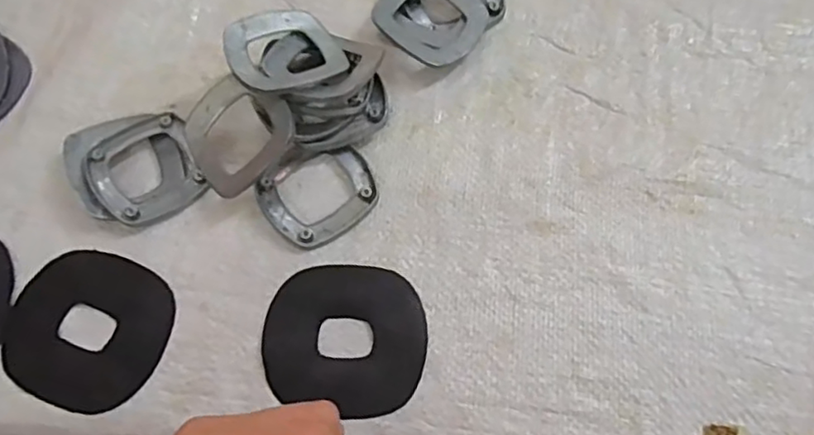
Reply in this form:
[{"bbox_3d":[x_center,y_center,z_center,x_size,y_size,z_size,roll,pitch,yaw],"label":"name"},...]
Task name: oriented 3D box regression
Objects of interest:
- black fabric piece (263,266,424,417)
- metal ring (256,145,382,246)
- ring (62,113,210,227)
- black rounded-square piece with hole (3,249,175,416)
[{"bbox_3d":[-0.031,0.061,0.326,0.080,0.004,0.074,5,70,2],"label":"black fabric piece"},{"bbox_3d":[-0.050,-0.015,0.353,0.061,0.007,0.057,-32,73,-11],"label":"metal ring"},{"bbox_3d":[-0.150,-0.028,0.352,0.066,0.014,0.062,-23,72,-8],"label":"ring"},{"bbox_3d":[-0.164,0.056,0.327,0.080,0.004,0.077,15,71,6],"label":"black rounded-square piece with hole"}]

